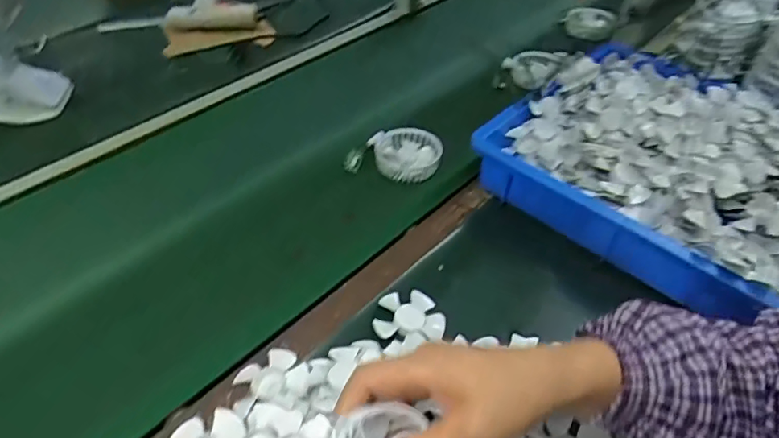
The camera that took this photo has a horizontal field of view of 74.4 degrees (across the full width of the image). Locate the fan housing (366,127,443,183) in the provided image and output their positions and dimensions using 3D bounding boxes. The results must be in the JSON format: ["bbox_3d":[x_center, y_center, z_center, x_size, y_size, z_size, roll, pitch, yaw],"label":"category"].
[{"bbox_3d":[0.021,-0.090,0.711,0.103,0.034,0.075,12,45,11],"label":"fan housing"}]

